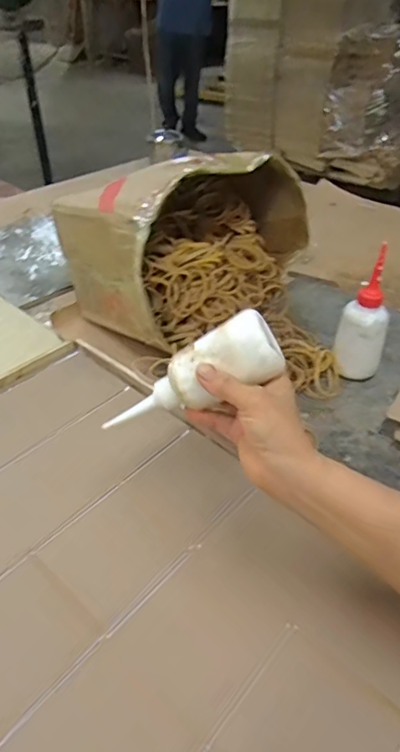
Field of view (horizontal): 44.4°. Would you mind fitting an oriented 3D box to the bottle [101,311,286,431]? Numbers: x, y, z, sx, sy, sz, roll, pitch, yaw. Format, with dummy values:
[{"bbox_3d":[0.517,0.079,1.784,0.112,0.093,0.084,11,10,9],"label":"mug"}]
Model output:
[{"bbox_3d":[-0.011,0.007,0.441,0.170,0.050,0.052,-31,34,24],"label":"bottle"}]

